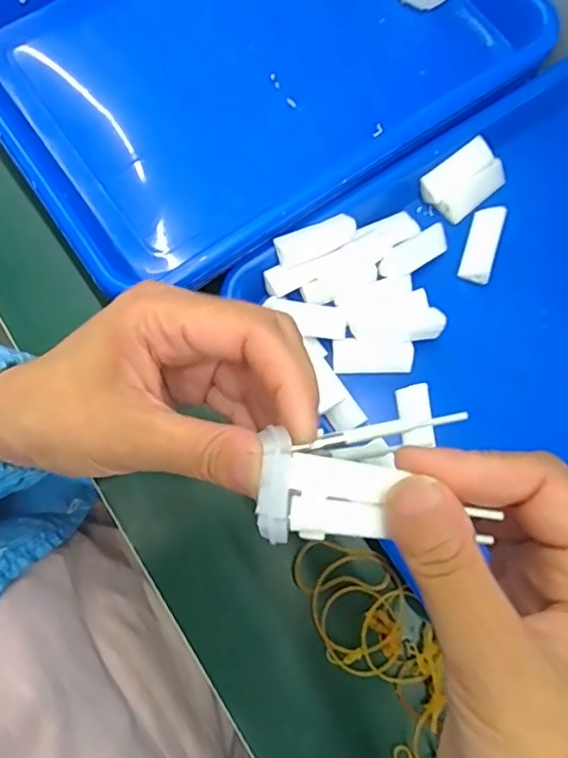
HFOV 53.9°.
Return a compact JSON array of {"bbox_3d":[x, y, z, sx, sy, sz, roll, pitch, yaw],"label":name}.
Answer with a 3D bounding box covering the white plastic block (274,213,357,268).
[{"bbox_3d":[0.019,-0.081,0.326,0.047,0.014,0.016,-22,77,-7],"label":"white plastic block"}]

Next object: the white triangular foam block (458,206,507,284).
[{"bbox_3d":[0.122,-0.083,0.344,0.018,0.015,0.045,16,76,2],"label":"white triangular foam block"}]

